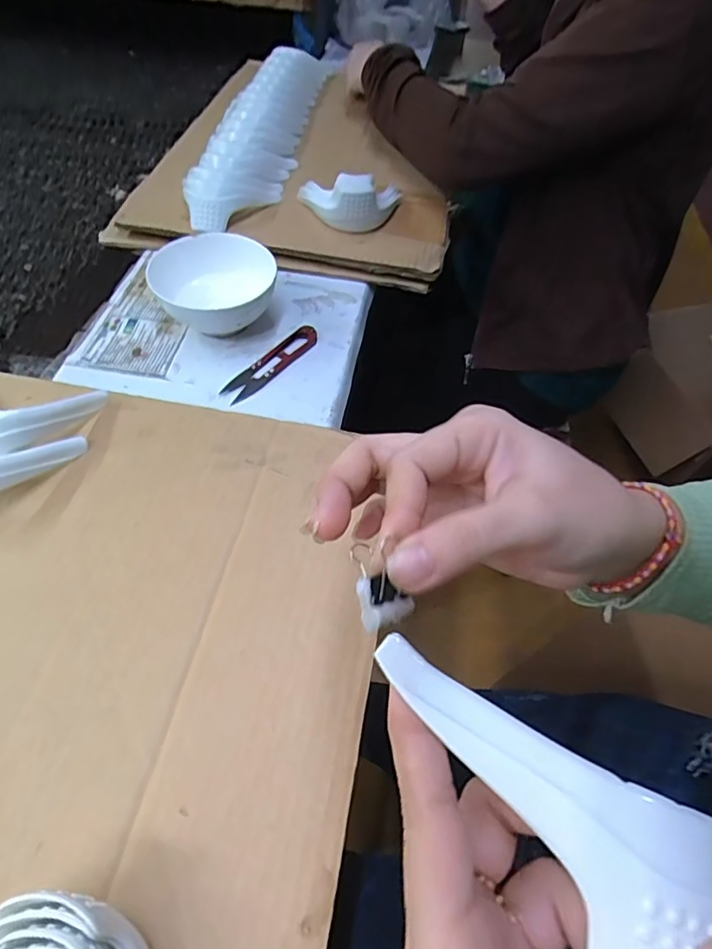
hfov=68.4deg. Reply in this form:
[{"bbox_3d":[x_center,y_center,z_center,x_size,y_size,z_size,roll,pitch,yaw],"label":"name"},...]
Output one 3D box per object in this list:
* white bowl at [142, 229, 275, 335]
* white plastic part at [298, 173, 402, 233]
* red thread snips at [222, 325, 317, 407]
[{"bbox_3d":[-0.135,-0.177,0.514,0.113,0.064,0.113,1,55,-1],"label":"white bowl"},{"bbox_3d":[-0.008,-0.324,0.601,0.121,0.057,0.085,5,54,0],"label":"white plastic part"},{"bbox_3d":[-0.080,-0.107,0.501,0.025,0.008,0.115,32,60,19],"label":"red thread snips"}]

